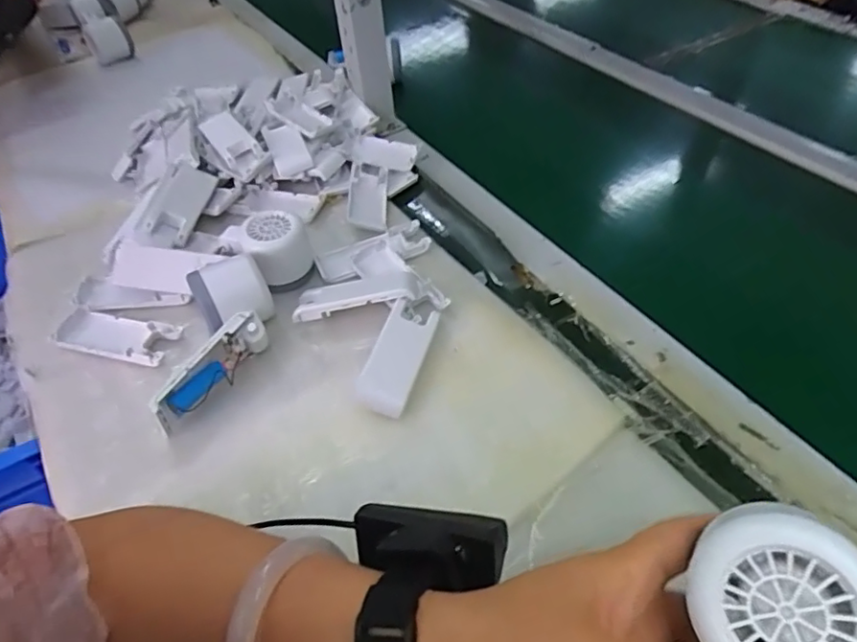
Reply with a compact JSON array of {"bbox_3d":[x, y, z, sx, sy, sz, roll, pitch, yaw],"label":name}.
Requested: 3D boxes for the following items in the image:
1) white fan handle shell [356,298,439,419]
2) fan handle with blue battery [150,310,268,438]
[{"bbox_3d":[-0.024,0.026,0.435,0.039,0.015,0.094,12,48,16],"label":"white fan handle shell"},{"bbox_3d":[-0.159,0.038,0.433,0.025,0.043,0.101,17,50,21],"label":"fan handle with blue battery"}]

